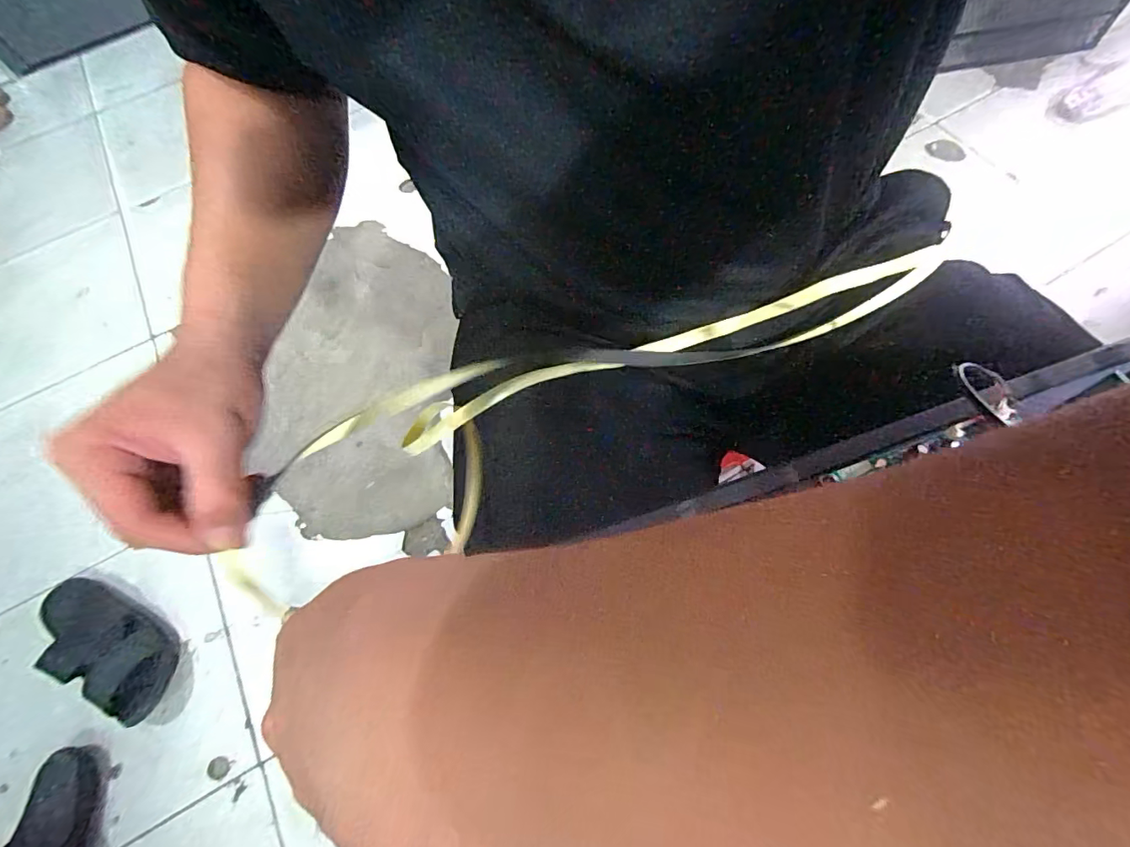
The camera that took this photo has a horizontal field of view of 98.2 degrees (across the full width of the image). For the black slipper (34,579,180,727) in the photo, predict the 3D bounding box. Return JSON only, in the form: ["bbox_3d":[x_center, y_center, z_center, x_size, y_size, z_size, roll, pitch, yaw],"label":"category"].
[{"bbox_3d":[-0.665,0.307,0.699,0.273,0.065,0.101,28,71,14],"label":"black slipper"}]

